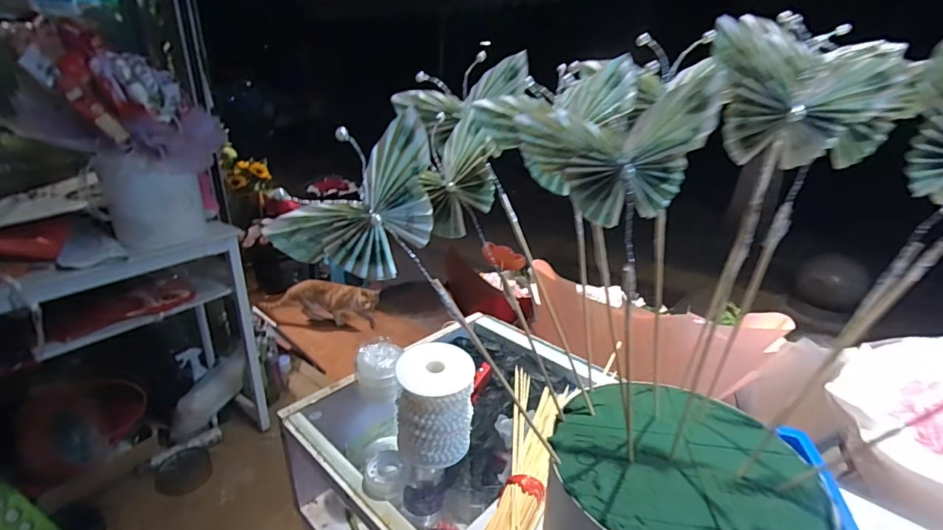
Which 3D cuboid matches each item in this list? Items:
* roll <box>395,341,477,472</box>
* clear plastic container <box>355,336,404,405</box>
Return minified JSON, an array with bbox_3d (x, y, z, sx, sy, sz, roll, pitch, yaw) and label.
[{"bbox_3d":[-0.044,0.166,0.544,0.092,0.122,0.077,-1,24,-5],"label":"roll"},{"bbox_3d":[-0.131,0.152,0.656,0.067,0.071,0.063,-1,24,-4],"label":"clear plastic container"}]

